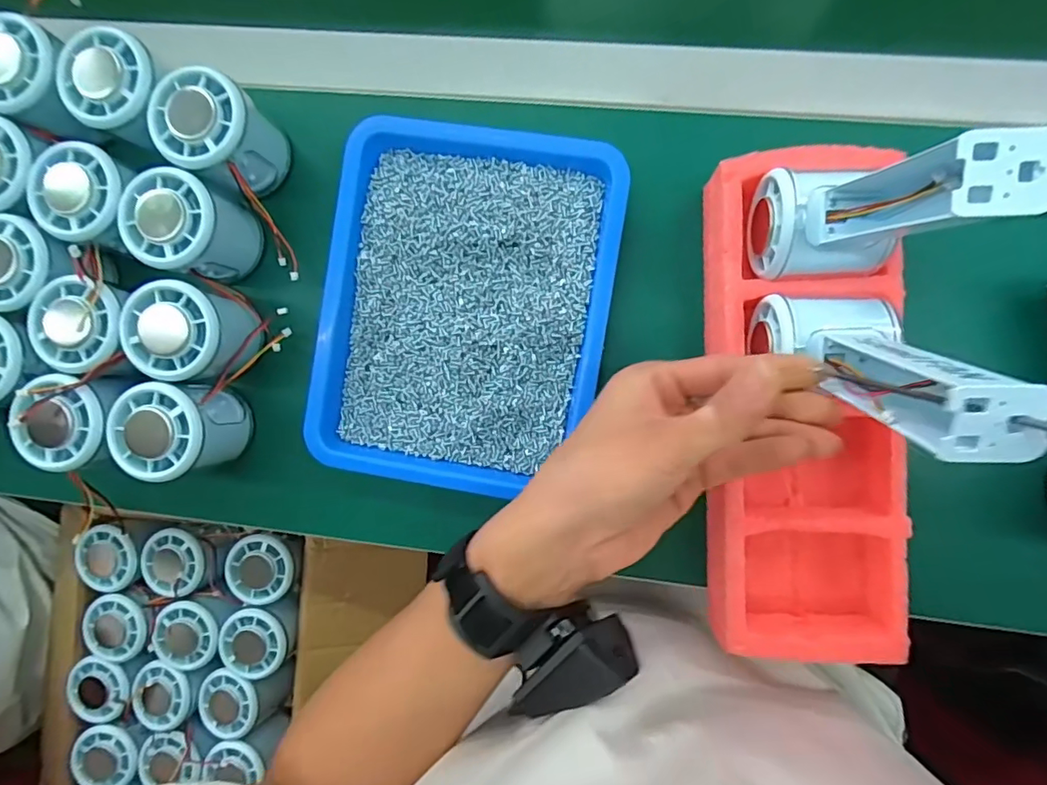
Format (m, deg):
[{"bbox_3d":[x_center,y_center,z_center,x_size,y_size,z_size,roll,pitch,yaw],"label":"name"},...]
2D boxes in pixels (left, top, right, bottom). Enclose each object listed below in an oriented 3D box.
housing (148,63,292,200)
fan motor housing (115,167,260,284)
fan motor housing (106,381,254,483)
[{"bbox_3d":[-0.184,-0.158,0.325,0.054,0.060,0.055,0,90,5],"label":"housing"},{"bbox_3d":[-0.203,-0.101,0.325,0.049,0.057,0.054,21,91,5],"label":"fan motor housing"},{"bbox_3d":[-0.209,0.023,0.328,0.053,0.056,0.054,4,90,5],"label":"fan motor housing"}]

